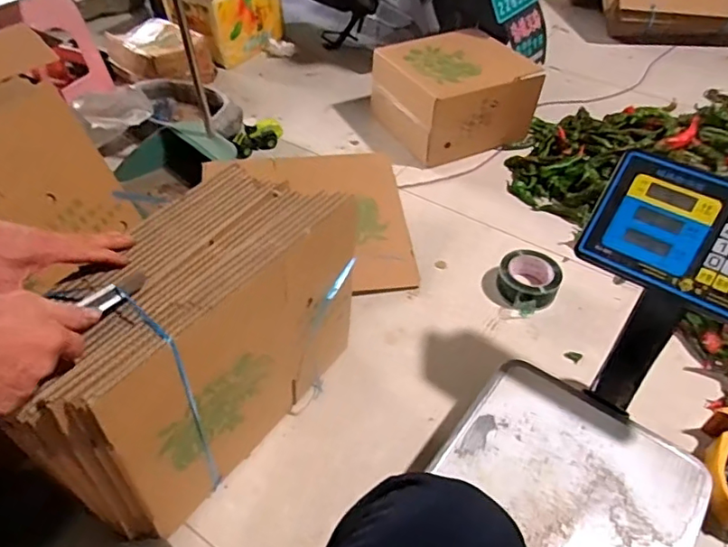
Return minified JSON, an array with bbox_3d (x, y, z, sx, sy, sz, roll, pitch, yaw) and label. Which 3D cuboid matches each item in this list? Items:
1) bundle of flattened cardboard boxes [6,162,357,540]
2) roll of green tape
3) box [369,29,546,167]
[{"bbox_3d":[-0.216,0.101,0.733,0.181,0.348,0.425,29,52,24],"label":"bundle of flattened cardboard boxes"},{"bbox_3d":[0.322,0.016,1.031,0.109,0.062,0.115,-11,47,-11],"label":"roll of green tape"},{"bbox_3d":[0.229,-0.469,1.391,0.331,0.186,0.322,-19,49,-18],"label":"box"}]

